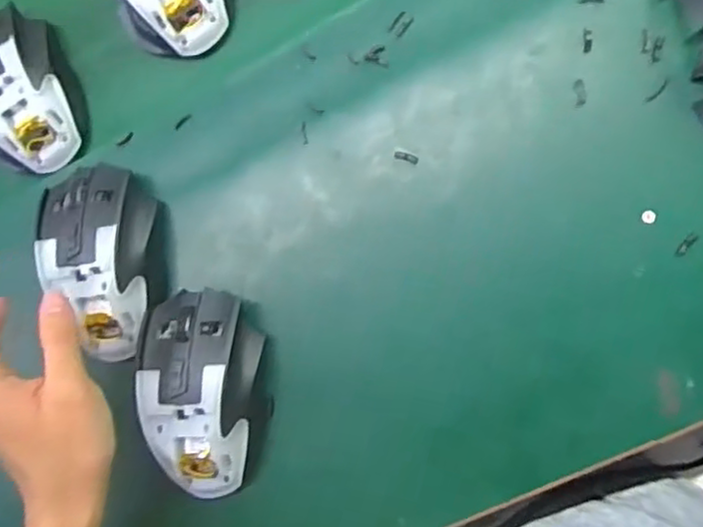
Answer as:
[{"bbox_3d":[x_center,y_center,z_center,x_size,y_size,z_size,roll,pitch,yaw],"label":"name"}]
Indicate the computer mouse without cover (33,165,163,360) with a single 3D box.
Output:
[{"bbox_3d":[-0.147,-0.002,0.410,0.067,0.043,0.115,-13,84,11],"label":"computer mouse without cover"}]

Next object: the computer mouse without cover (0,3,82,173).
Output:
[{"bbox_3d":[-0.215,-0.116,0.438,0.064,0.034,0.114,-33,81,8],"label":"computer mouse without cover"}]

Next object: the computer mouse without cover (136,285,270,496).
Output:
[{"bbox_3d":[-0.084,0.074,0.389,0.068,0.037,0.117,-3,86,12],"label":"computer mouse without cover"}]

